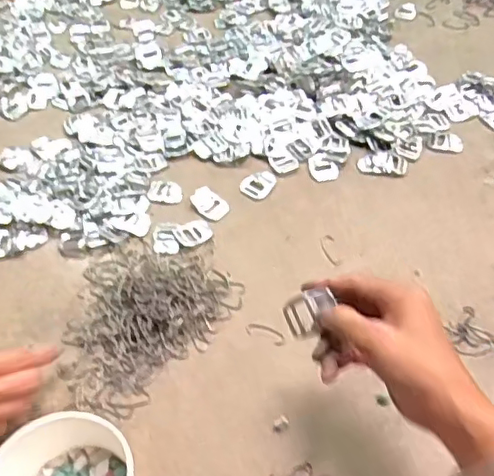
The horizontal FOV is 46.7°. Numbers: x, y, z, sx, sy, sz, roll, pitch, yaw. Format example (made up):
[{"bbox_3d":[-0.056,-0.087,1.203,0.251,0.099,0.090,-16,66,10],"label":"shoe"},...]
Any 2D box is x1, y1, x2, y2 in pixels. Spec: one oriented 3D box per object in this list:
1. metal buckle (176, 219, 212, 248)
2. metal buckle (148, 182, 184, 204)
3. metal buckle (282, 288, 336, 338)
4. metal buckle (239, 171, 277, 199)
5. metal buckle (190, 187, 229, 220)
[{"bbox_3d":[-0.056,-0.006,0.600,0.036,0.004,0.030,-26,55,-17],"label":"metal buckle"},{"bbox_3d":[-0.091,-0.053,0.639,0.038,0.004,0.033,-1,52,3],"label":"metal buckle"},{"bbox_3d":[0.046,0.053,0.415,0.038,0.010,0.030,-32,67,14],"label":"metal buckle"},{"bbox_3d":[0.013,-0.062,0.640,0.033,0.004,0.041,29,58,23],"label":"metal buckle"},{"bbox_3d":[-0.040,-0.037,0.620,0.042,0.004,0.030,40,74,13],"label":"metal buckle"}]

